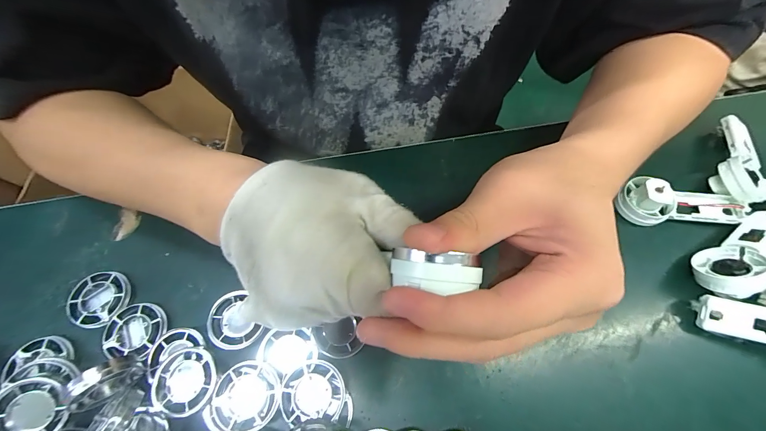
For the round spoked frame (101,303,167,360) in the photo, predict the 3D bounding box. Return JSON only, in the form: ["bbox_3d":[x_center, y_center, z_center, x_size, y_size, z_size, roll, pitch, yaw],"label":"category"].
[{"bbox_3d":[-0.170,0.078,0.222,0.039,0.004,0.035,0,67,-1],"label":"round spoked frame"}]

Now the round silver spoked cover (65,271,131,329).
[{"bbox_3d":[-0.203,0.060,0.234,0.039,0.011,0.039,0,67,-1],"label":"round silver spoked cover"}]

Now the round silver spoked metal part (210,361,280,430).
[{"bbox_3d":[-0.083,0.111,0.200,0.039,0.009,0.039,0,67,-1],"label":"round silver spoked metal part"}]

